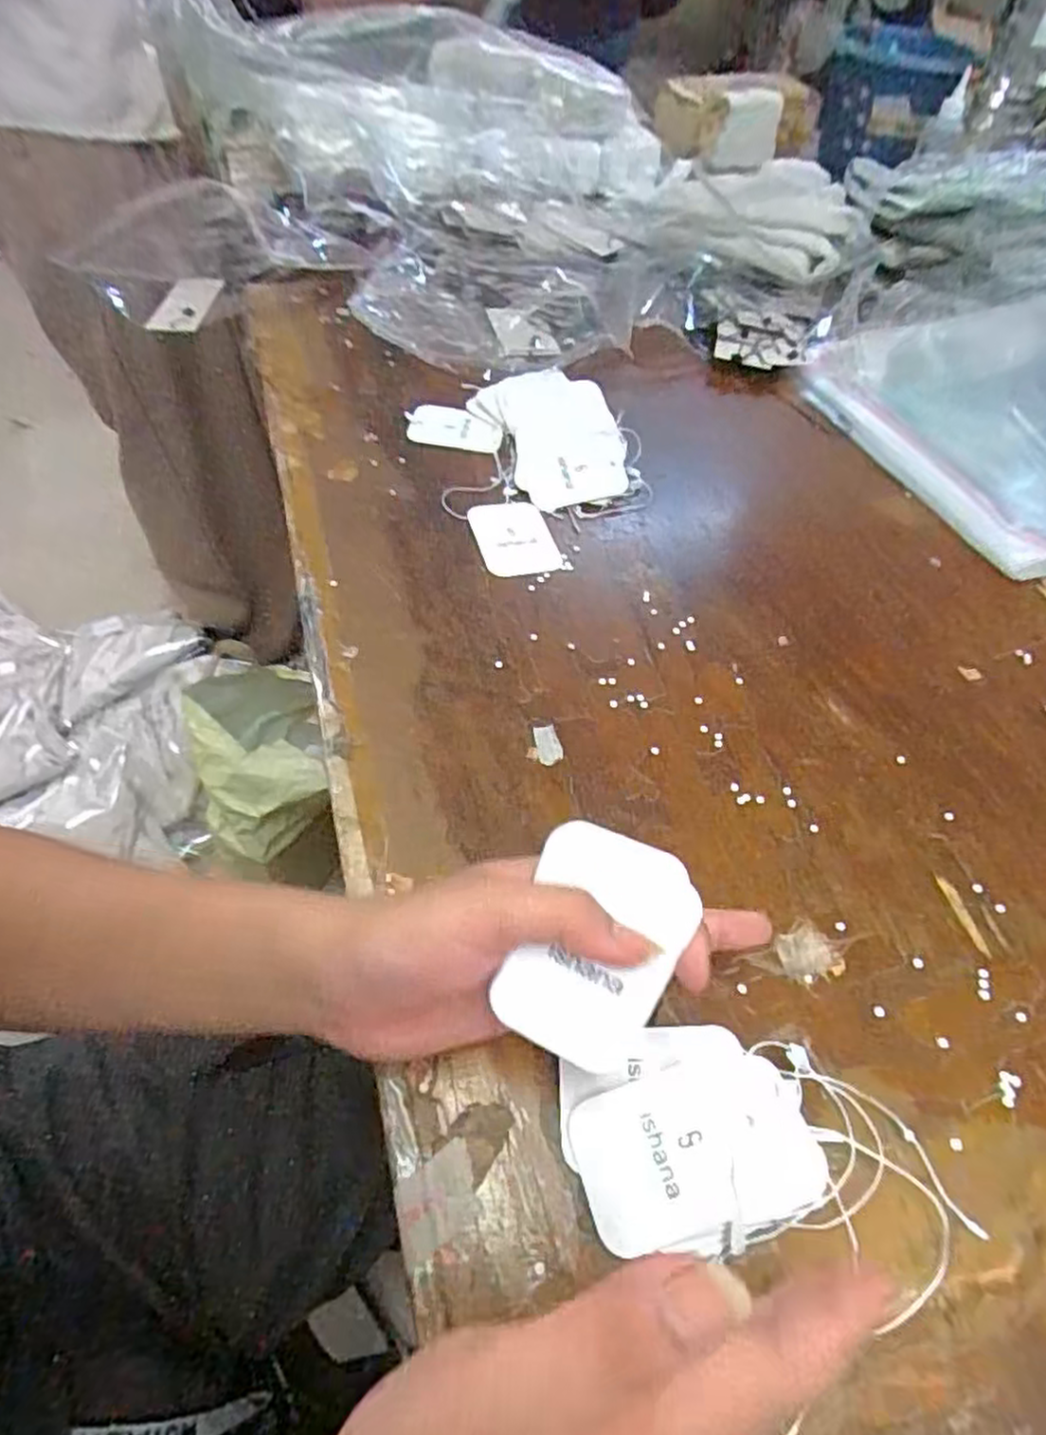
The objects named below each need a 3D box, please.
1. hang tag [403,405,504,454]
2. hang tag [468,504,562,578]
[{"bbox_3d":[-0.050,-0.221,0.551,0.072,0.006,0.045,9,62,5],"label":"hang tag"},{"bbox_3d":[-0.006,-0.119,0.483,0.051,0.004,0.069,-9,58,-12],"label":"hang tag"}]

